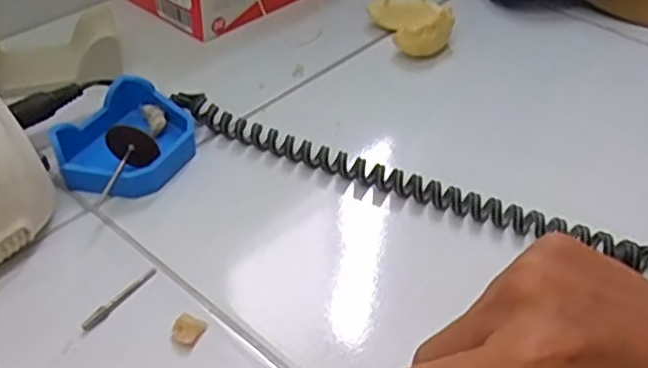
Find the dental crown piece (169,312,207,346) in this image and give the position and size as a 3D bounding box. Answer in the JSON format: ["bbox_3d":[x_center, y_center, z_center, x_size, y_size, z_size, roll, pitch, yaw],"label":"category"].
[{"bbox_3d":[-0.062,0.065,0.293,0.015,0.005,0.015,18,44,16],"label":"dental crown piece"}]

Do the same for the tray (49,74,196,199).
[{"bbox_3d":[-0.109,-0.028,0.374,0.064,0.024,0.076,15,43,13],"label":"tray"}]

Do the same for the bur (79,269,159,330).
[{"bbox_3d":[-0.095,0.053,0.304,0.005,0.004,0.043,27,47,24],"label":"bur"}]

